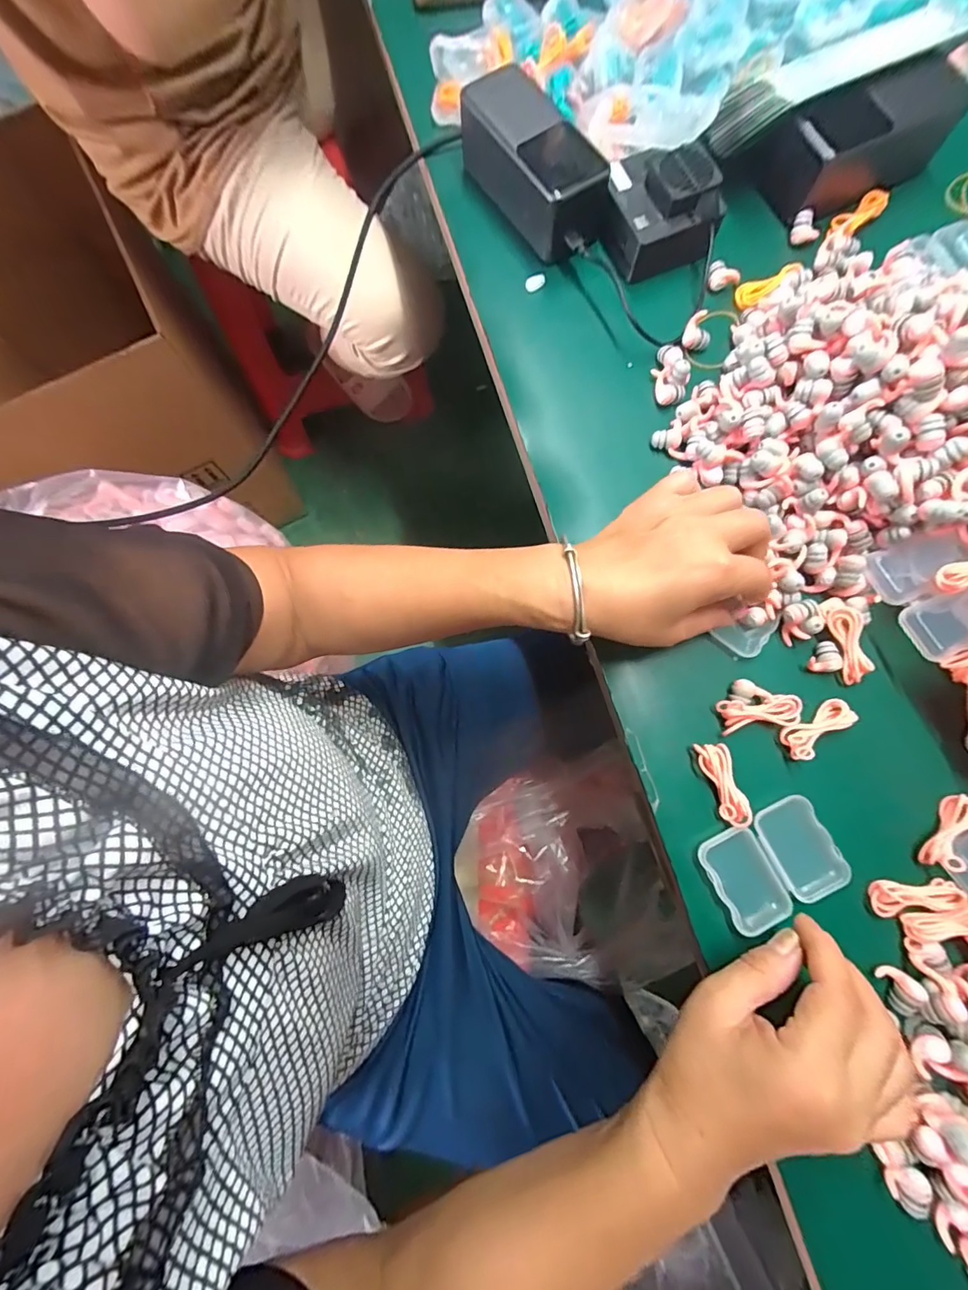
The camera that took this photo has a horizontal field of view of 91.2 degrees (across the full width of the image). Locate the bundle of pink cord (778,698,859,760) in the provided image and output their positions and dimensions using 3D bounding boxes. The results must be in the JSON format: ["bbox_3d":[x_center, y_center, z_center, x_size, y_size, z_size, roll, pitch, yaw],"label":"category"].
[{"bbox_3d":[0.209,0.052,0.296,0.046,0.010,0.020,-29,80,-4],"label":"bundle of pink cord"}]

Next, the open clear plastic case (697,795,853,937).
[{"bbox_3d":[0.172,0.131,0.282,0.073,0.008,0.055,-26,80,-4],"label":"open clear plastic case"}]

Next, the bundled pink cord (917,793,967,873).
[{"bbox_3d":[0.279,0.111,0.282,0.016,0.016,0.049,39,83,8],"label":"bundled pink cord"}]

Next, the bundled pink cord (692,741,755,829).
[{"bbox_3d":[0.146,0.085,0.288,0.019,0.007,0.050,-14,79,-2],"label":"bundled pink cord"}]

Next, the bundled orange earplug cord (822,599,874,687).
[{"bbox_3d":[0.233,-0.004,0.302,0.019,0.014,0.054,-20,80,-3],"label":"bundled orange earplug cord"}]

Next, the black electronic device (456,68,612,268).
[{"bbox_3d":[0.037,-0.359,0.361,0.057,0.054,0.140,-29,80,-4],"label":"black electronic device"}]

